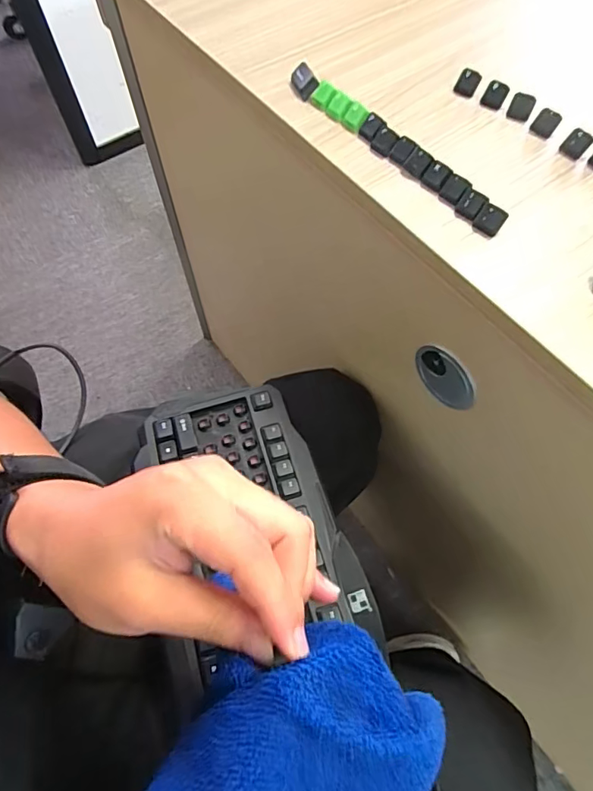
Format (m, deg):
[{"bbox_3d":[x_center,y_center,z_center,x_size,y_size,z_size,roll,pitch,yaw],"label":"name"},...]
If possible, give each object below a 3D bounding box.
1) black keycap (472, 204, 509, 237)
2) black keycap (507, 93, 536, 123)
[{"bbox_3d":[0.134,-0.121,0.337,0.018,0.013,0.014,31,68,15],"label":"black keycap"},{"bbox_3d":[0.182,-0.234,0.395,0.018,0.013,0.018,22,66,12],"label":"black keycap"}]

